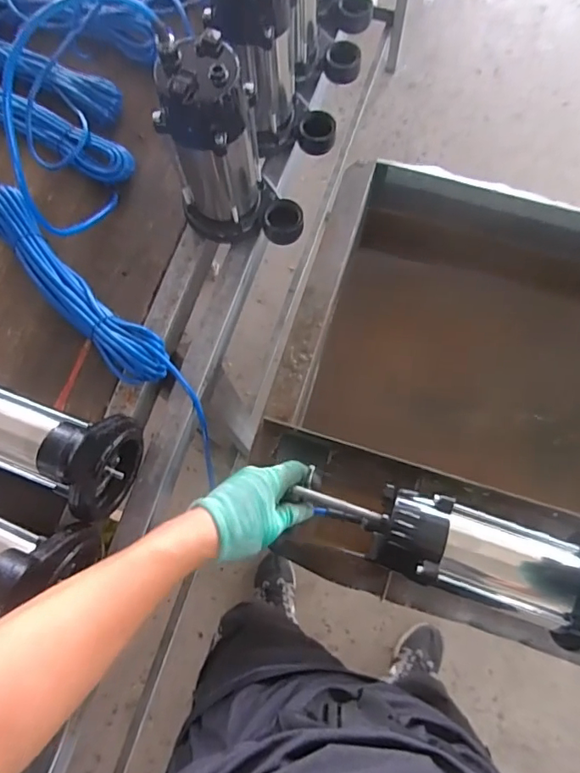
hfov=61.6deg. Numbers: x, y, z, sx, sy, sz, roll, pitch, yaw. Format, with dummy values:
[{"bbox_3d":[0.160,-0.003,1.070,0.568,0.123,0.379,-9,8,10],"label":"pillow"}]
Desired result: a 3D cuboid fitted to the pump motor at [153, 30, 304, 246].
[{"bbox_3d":[-0.061,-0.269,0.590,0.148,0.238,0.099,24,76,8],"label":"pump motor"}]

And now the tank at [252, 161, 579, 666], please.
[{"bbox_3d":[0.367,0.053,0.726,0.752,0.253,0.589,17,75,6],"label":"tank"}]

